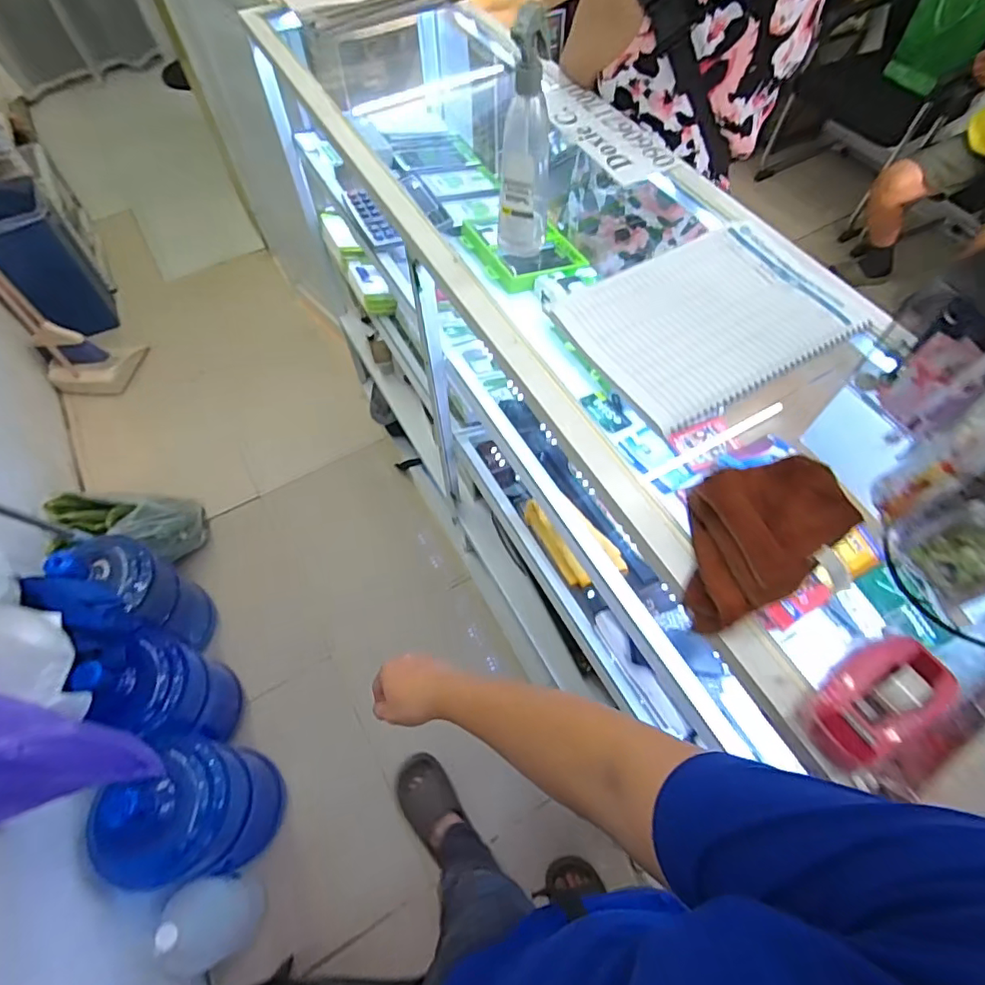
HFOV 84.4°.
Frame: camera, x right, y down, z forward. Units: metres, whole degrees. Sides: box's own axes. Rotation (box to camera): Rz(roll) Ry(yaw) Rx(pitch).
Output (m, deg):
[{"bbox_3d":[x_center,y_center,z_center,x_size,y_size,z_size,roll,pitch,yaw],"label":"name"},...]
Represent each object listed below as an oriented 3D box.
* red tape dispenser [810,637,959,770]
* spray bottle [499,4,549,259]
[{"bbox_3d":[0.272,0.149,0.384,0.096,0.041,0.053,-31,65,-15],"label":"red tape dispenser"},{"bbox_3d":[0.035,-0.366,0.577,0.056,0.216,0.054,0,61,1],"label":"spray bottle"}]

